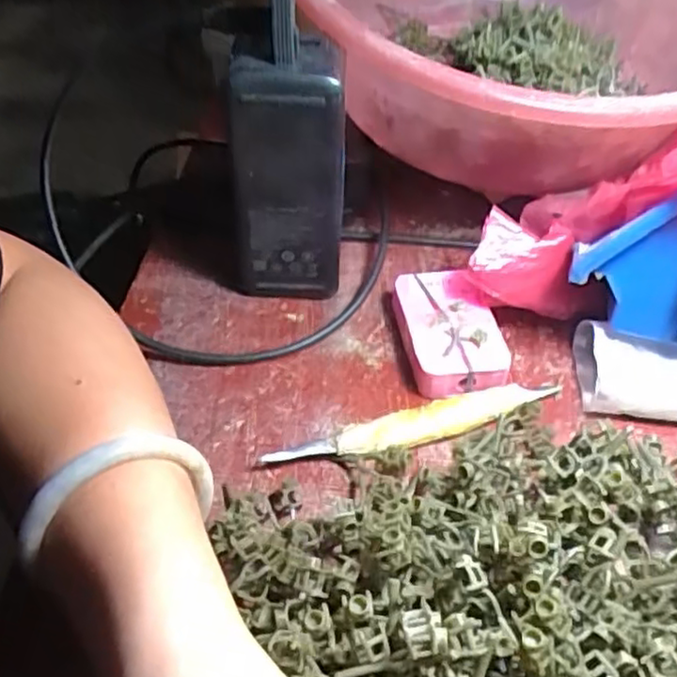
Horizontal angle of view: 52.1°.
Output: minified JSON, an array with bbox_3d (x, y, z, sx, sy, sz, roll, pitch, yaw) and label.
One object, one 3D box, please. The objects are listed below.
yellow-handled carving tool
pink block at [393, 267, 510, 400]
[{"bbox_3d":[0.038,0.042,0.326,0.142,0.009,0.019,-14,48,-14],"label":"yellow-handled carving tool"},{"bbox_3d":[0.056,-0.004,0.357,0.046,0.019,0.070,-7,47,-7],"label":"pink block"}]

